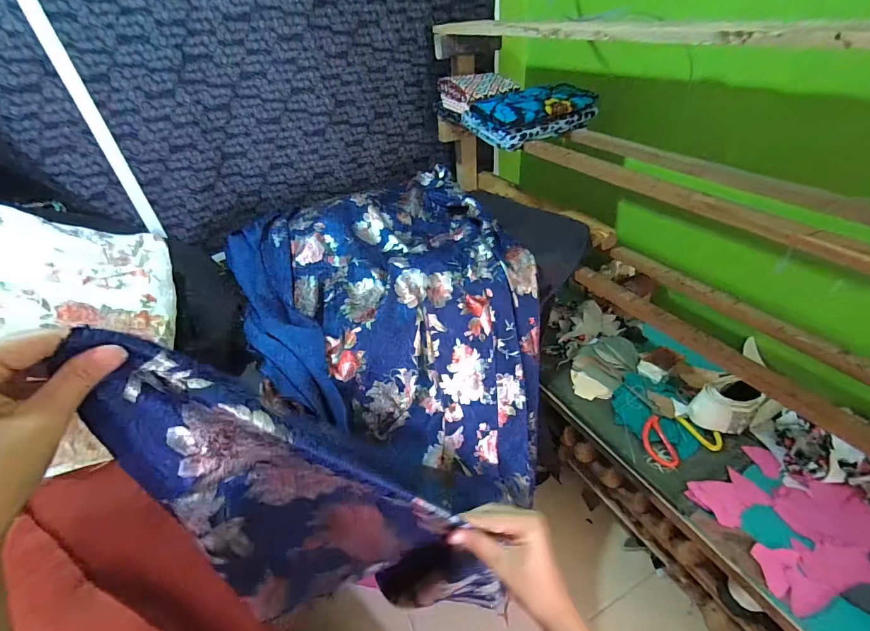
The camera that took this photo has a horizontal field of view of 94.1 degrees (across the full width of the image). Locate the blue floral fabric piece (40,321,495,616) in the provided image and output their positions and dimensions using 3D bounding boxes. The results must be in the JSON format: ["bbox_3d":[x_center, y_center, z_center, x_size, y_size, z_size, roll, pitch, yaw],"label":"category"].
[{"bbox_3d":[-0.104,0.183,0.369,0.205,0.470,0.074,-24,37,7],"label":"blue floral fabric piece"}]

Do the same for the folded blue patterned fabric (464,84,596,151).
[{"bbox_3d":[0.235,-0.508,1.016,0.273,0.089,0.190,-22,41,-23],"label":"folded blue patterned fabric"}]

